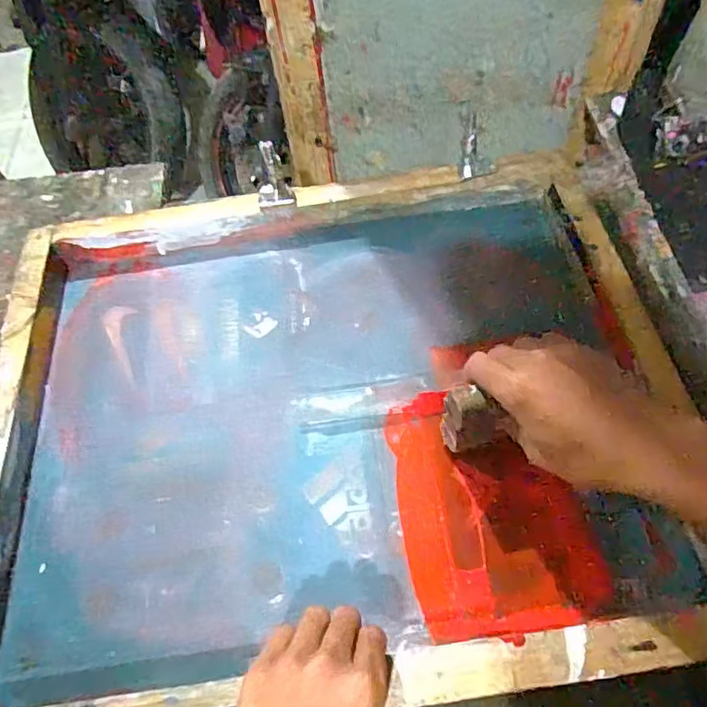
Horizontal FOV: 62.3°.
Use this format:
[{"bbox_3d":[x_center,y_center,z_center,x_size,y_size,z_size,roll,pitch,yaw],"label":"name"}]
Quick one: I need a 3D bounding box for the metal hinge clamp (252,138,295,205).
[{"bbox_3d":[-0.083,-0.176,0.596,0.037,0.037,0.053,-14,57,-3],"label":"metal hinge clamp"}]

